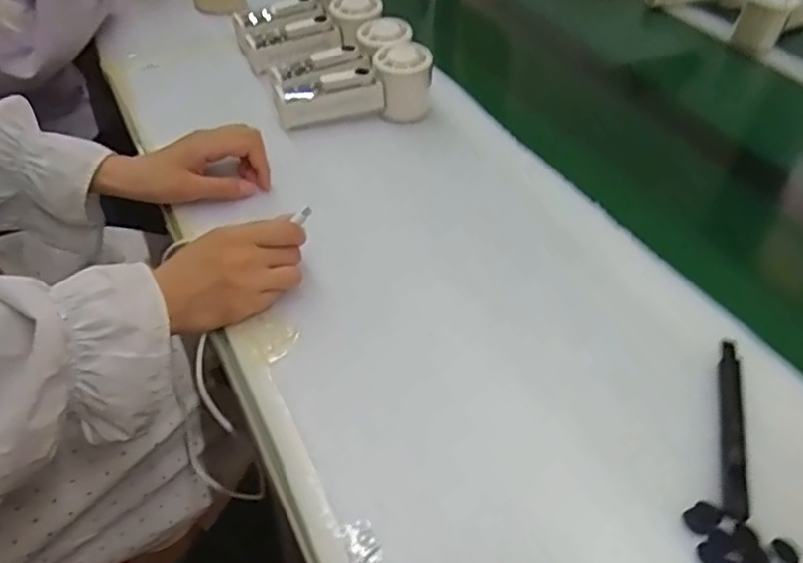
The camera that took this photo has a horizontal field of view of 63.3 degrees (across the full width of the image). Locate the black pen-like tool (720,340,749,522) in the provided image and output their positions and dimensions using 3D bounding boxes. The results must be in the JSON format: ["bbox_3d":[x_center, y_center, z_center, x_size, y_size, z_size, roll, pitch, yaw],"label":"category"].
[{"bbox_3d":[0.209,0.087,0.411,0.014,0.005,0.135,15,47,12],"label":"black pen-like tool"}]

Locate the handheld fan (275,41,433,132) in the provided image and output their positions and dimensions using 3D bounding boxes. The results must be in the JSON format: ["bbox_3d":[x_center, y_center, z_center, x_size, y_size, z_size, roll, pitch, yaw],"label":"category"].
[{"bbox_3d":[-0.046,-0.184,0.641,0.154,0.062,0.049,-17,48,-20],"label":"handheld fan"}]

